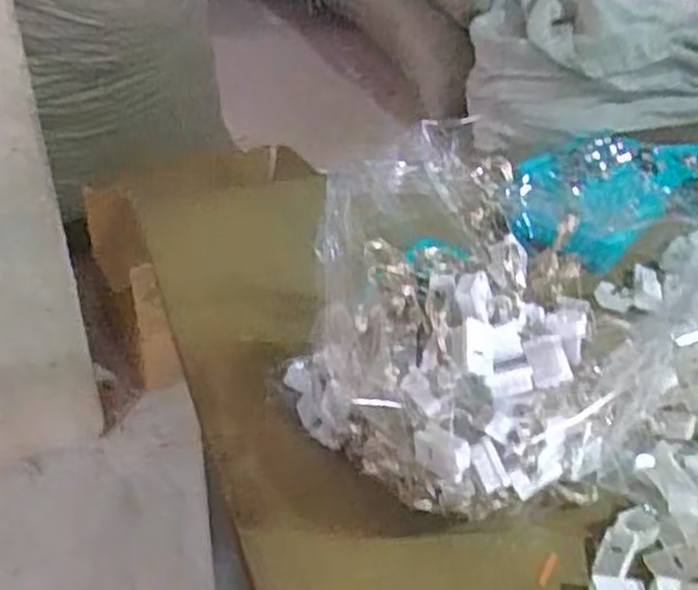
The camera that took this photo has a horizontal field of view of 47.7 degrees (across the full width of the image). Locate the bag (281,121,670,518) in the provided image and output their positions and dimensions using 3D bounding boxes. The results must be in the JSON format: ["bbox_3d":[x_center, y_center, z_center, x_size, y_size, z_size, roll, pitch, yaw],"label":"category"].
[{"bbox_3d":[0.052,0.032,0.446,0.128,0.151,0.177,-21,42,-26],"label":"bag"}]

